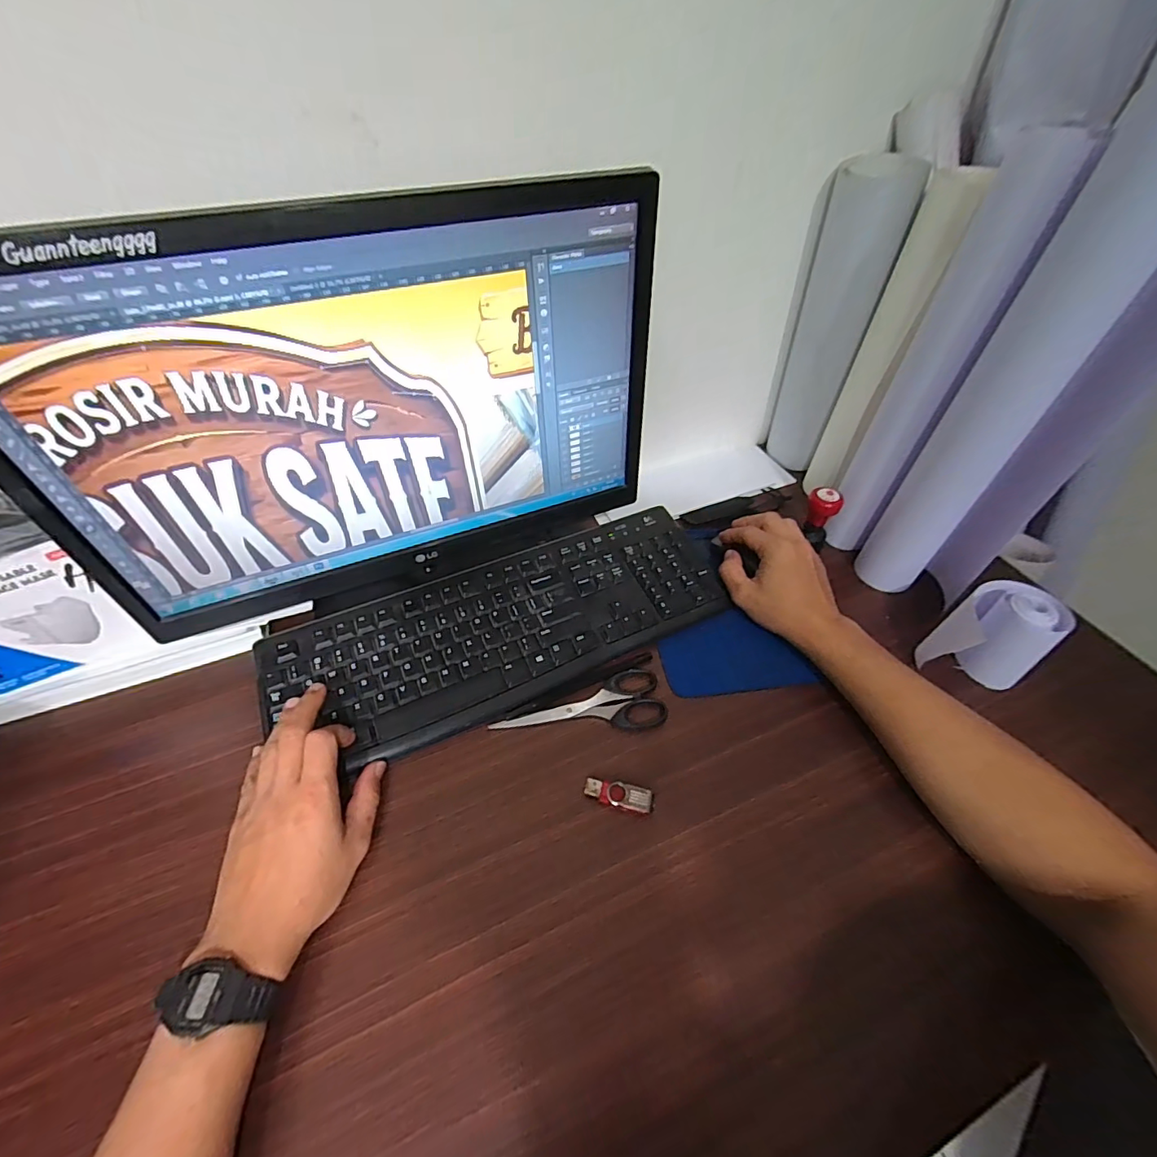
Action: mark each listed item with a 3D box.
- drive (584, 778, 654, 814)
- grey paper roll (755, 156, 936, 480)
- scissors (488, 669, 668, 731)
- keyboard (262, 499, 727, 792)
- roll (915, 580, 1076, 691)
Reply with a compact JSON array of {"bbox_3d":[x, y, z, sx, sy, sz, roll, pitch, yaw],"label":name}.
[{"bbox_3d":[0.032,0.171,0.396,0.053,0.012,0.019,13,50,10],"label":"drive"},{"bbox_3d":[0.270,-0.271,0.572,0.078,0.311,0.072,9,49,7],"label":"grey paper roll"},{"bbox_3d":[0.002,0.115,0.446,0.147,0.006,0.056,-8,49,-8],"label":"scissors"},{"bbox_3d":[-0.065,0.045,0.485,0.428,0.029,0.150,-19,52,-16],"label":"keyboard"},{"bbox_3d":[0.373,0.060,0.458,0.078,0.100,0.072,1,49,-1],"label":"roll"}]

